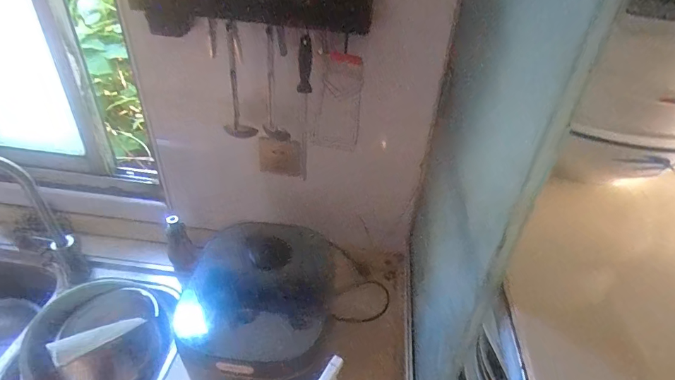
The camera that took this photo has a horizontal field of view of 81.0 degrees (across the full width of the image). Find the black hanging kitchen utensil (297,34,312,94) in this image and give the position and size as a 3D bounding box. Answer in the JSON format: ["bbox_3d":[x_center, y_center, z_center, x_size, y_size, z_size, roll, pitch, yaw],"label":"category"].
[{"bbox_3d":[-0.052,-0.196,0.631,0.022,0.150,0.015,-1,71,-7],"label":"black hanging kitchen utensil"}]

